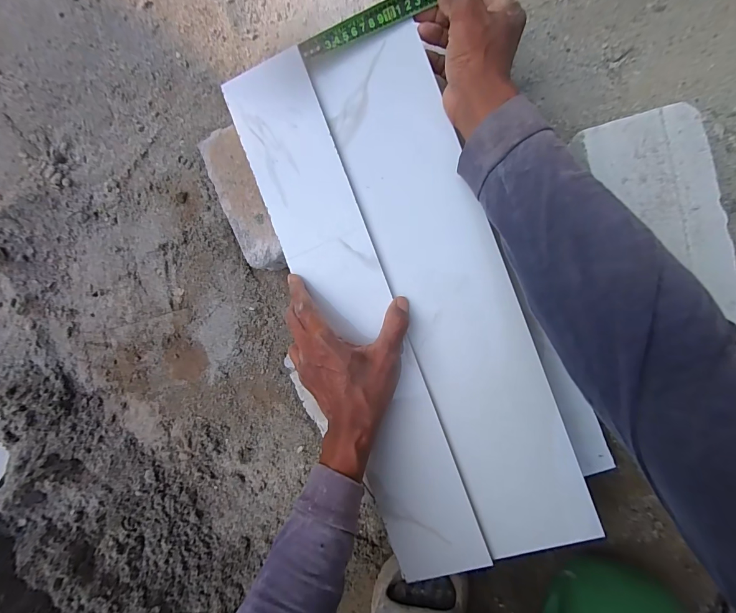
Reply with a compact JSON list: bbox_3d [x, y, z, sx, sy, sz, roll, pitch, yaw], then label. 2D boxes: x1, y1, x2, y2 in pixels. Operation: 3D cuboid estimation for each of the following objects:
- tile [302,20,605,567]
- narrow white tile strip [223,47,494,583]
[{"bbox_3d":[0.090,-0.013,0.374,0.119,0.015,0.568,-21,90,8],"label":"tile"},{"bbox_3d":[-0.017,0.011,0.386,0.098,0.009,0.588,-21,89,8],"label":"narrow white tile strip"}]

